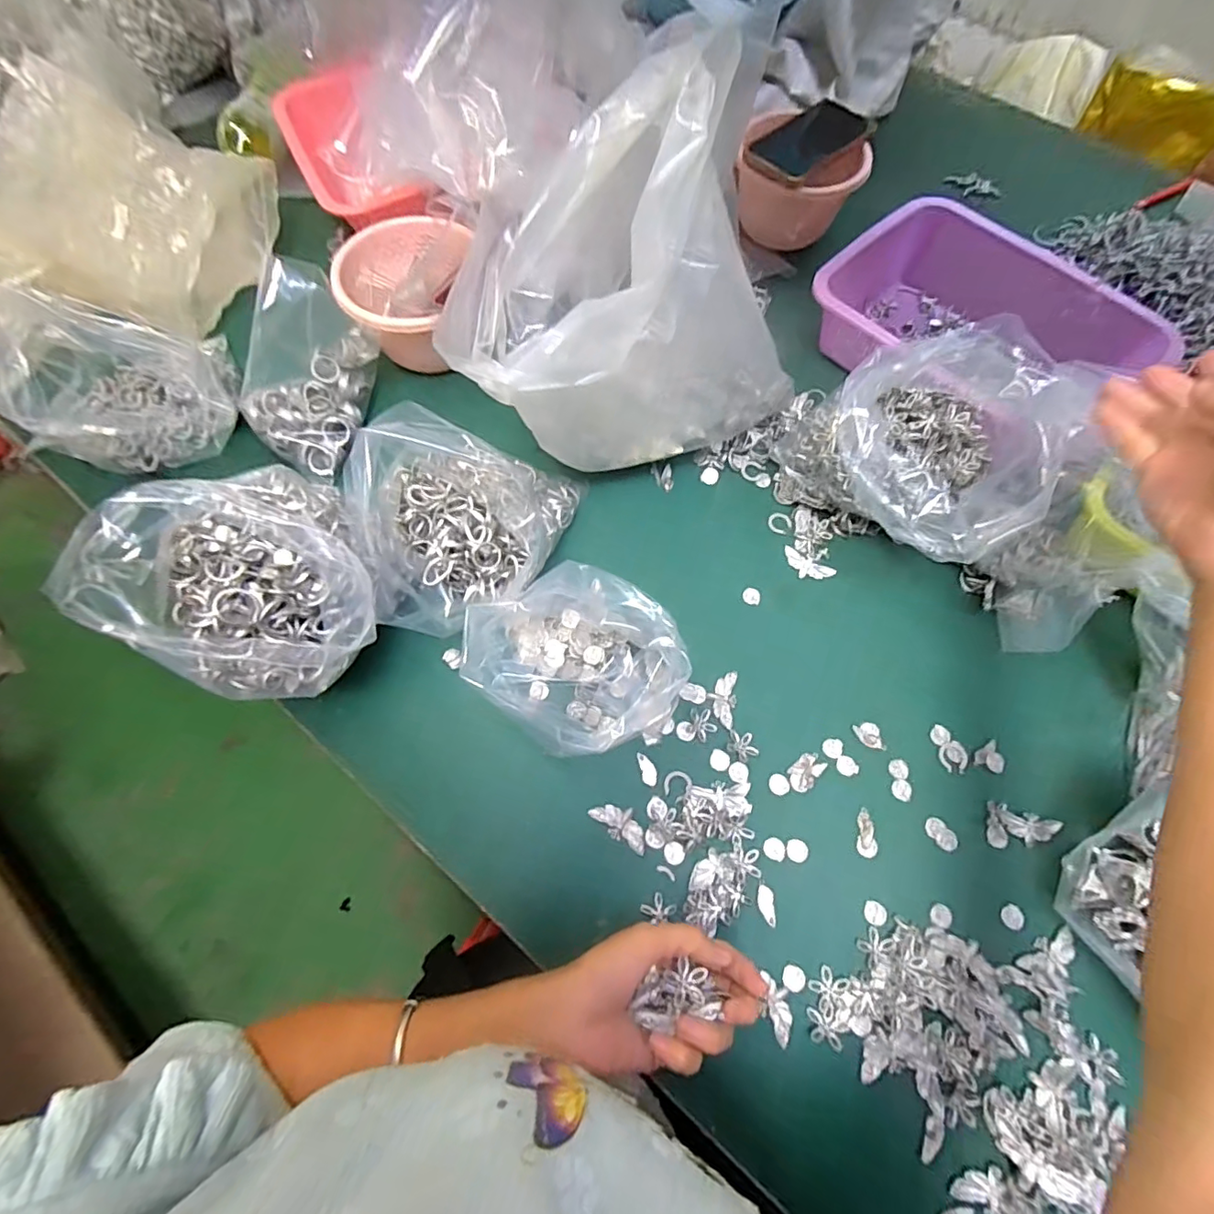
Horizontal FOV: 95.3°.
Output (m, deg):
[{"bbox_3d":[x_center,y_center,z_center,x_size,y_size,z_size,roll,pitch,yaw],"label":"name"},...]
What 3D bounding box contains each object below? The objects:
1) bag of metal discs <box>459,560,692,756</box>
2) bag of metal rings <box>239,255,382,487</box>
[{"bbox_3d":[-0.024,0.043,0.422,0.149,0.082,0.123,38,72,13],"label":"bag of metal discs"},{"bbox_3d":[-0.274,-0.222,0.501,0.074,0.130,0.147,17,69,6],"label":"bag of metal rings"}]

